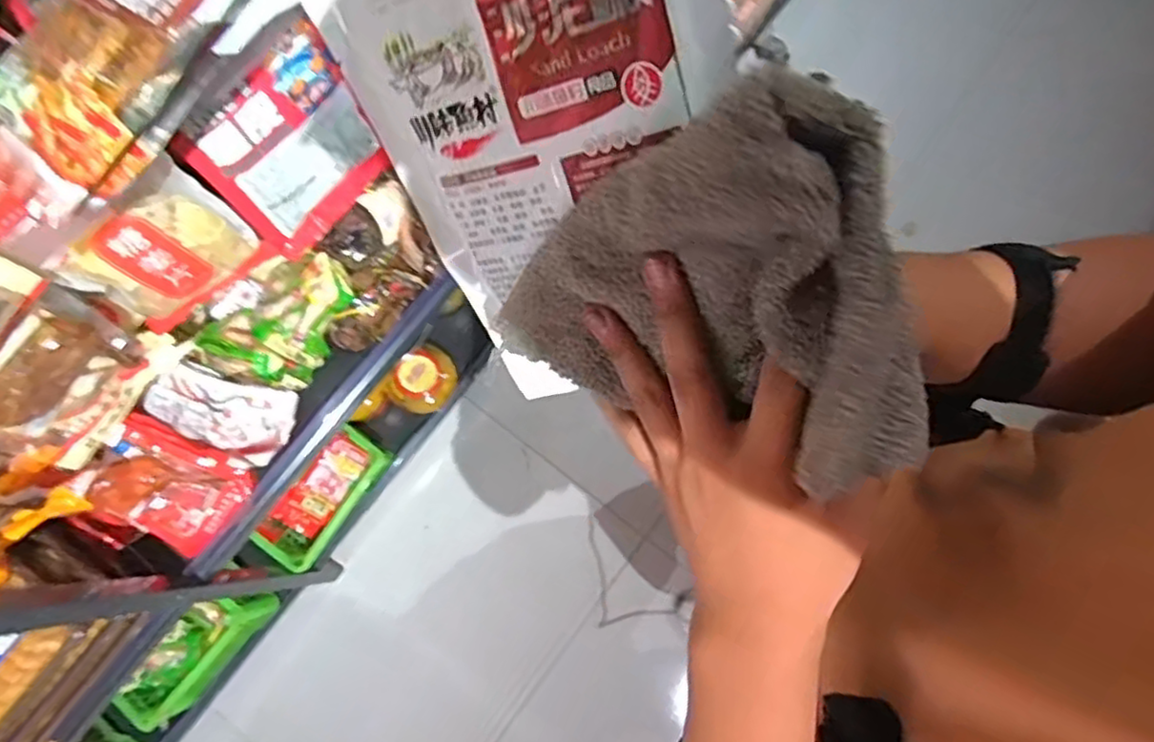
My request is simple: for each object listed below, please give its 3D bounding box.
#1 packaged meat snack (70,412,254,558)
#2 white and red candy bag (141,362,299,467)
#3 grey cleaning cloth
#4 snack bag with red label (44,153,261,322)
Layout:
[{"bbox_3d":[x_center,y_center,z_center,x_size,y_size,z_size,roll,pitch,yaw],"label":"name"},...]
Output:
[{"bbox_3d":[-0.553,0.161,0.912,0.183,0.048,0.161,37,84,-29],"label":"packaged meat snack"},{"bbox_3d":[-0.483,0.053,0.931,0.167,0.069,0.106,19,78,6],"label":"white and red candy bag"},{"bbox_3d":[0.030,-0.022,0.261,0.174,0.157,0.056,8,51,40],"label":"grey cleaning cloth"},{"bbox_3d":[-0.393,-0.112,0.652,0.035,0.153,0.144,43,81,11],"label":"snack bag with red label"}]

